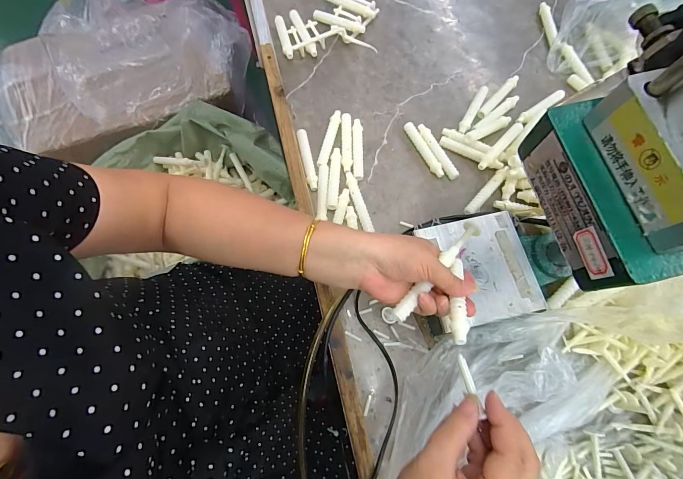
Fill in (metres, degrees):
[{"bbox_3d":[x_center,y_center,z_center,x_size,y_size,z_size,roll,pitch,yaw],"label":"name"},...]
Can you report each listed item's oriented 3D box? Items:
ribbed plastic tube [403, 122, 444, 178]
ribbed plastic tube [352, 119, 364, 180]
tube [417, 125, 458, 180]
[{"bbox_3d":[0.117,-0.129,0.476,0.012,0.012,0.093,-26,73,-9],"label":"ribbed plastic tube"},{"bbox_3d":[0.023,-0.128,0.475,0.016,0.012,0.096,1,71,0],"label":"ribbed plastic tube"},{"bbox_3d":[0.137,-0.126,0.472,0.016,0.014,0.092,-22,72,-8],"label":"tube"}]

